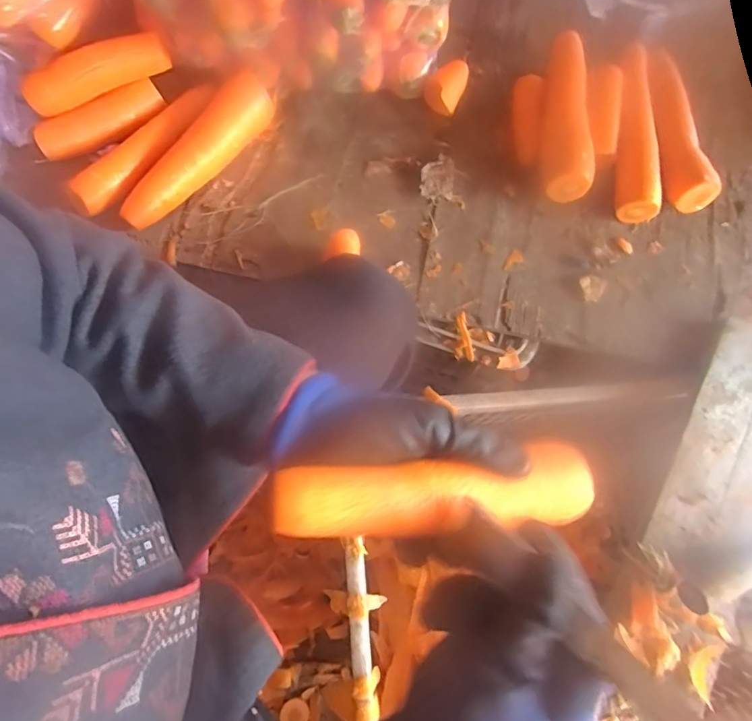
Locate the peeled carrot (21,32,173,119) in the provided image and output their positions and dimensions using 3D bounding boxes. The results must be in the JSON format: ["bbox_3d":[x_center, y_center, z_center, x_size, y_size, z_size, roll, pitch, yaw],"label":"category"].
[{"bbox_3d":[-0.314,-0.324,0.529,0.160,0.040,0.034,-22,76,-7],"label":"peeled carrot"}]

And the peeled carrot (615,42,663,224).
[{"bbox_3d":[0.298,-0.265,0.544,0.051,0.037,0.203,-1,89,-1],"label":"peeled carrot"}]

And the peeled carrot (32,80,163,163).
[{"bbox_3d":[-0.319,-0.278,0.550,0.145,0.034,0.035,-24,76,-8],"label":"peeled carrot"}]

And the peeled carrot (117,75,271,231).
[{"bbox_3d":[-0.207,-0.239,0.543,0.058,0.043,0.217,43,78,10],"label":"peeled carrot"}]

